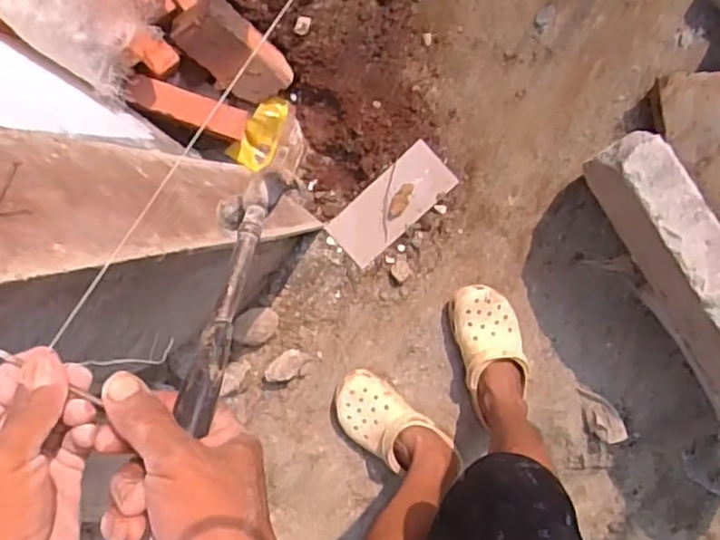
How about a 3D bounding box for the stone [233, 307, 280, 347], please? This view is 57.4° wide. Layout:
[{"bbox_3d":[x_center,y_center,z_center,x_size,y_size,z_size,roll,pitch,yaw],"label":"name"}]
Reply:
[{"bbox_3d":[-0.183,0.099,1.155,0.068,0.073,0.065,1,95,8],"label":"stone"}]

